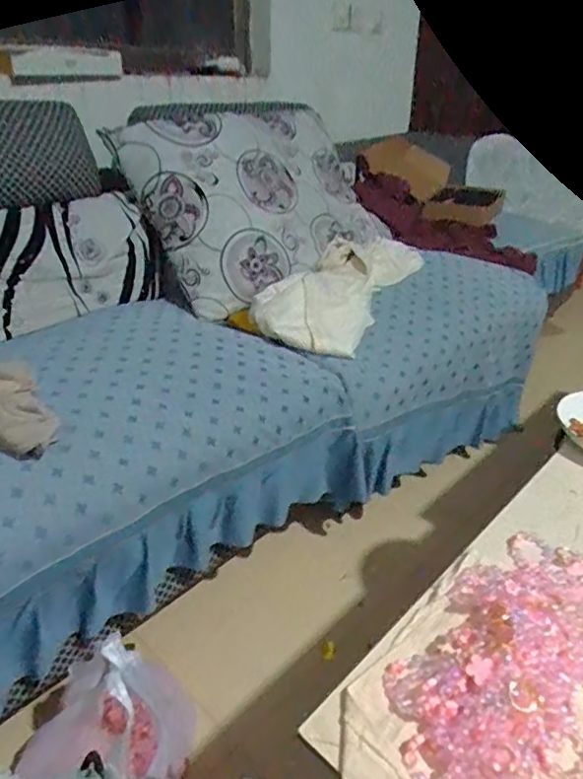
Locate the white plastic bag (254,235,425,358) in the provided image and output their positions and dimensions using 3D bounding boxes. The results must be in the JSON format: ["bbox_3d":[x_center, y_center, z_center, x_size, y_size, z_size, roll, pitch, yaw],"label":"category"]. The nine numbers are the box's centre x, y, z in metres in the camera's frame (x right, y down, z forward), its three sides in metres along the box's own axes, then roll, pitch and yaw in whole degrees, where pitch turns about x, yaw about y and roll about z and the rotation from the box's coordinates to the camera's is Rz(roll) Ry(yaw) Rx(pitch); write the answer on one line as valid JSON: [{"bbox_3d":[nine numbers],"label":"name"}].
[{"bbox_3d":[0.141,-0.289,1.483,0.270,0.062,0.584,30,48,11],"label":"white plastic bag"}]

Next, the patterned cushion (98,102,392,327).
[{"bbox_3d":[-0.062,-0.574,1.581,0.758,0.557,0.130,-32,4,-34],"label":"patterned cushion"}]

